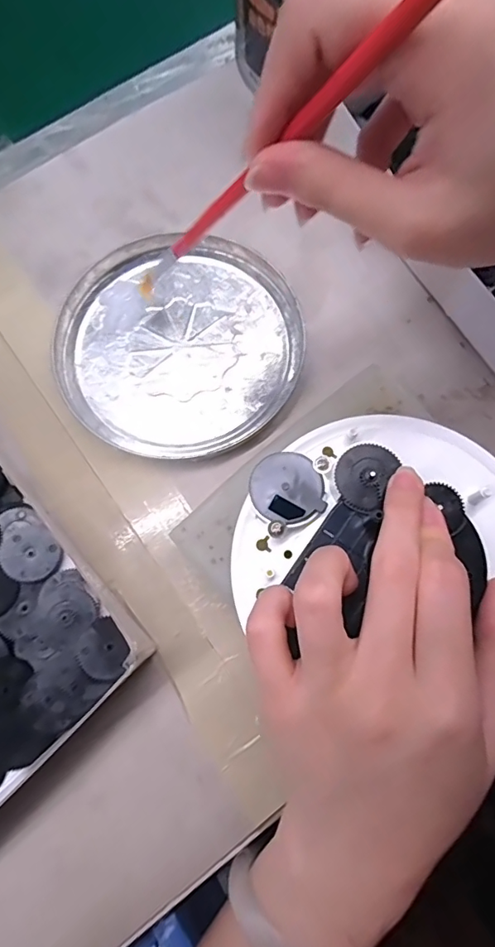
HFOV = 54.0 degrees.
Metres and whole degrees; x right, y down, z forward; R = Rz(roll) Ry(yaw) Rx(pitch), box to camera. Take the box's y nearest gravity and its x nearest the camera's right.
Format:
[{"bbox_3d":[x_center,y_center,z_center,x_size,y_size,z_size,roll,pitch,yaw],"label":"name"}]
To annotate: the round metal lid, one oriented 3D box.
[{"bbox_3d":[-0.035,-0.072,0.262,0.124,0.014,0.128,0,75,1],"label":"round metal lid"}]

